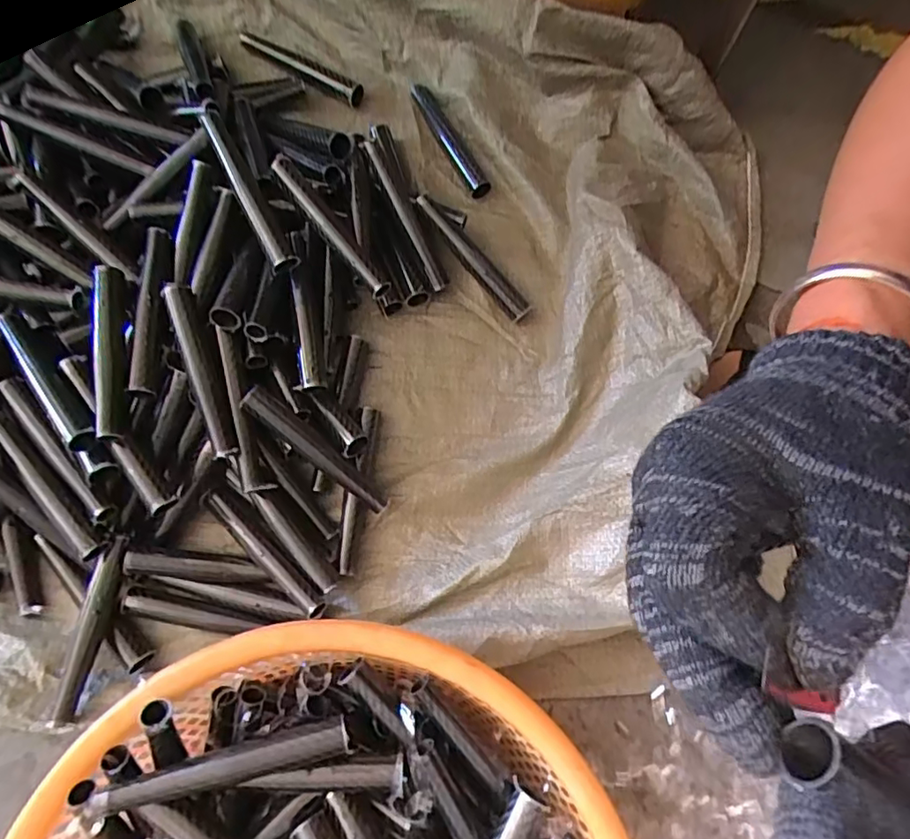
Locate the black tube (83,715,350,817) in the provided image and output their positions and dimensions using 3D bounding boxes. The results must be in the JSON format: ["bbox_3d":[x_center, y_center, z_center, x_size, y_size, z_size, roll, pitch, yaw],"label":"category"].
[{"bbox_3d":[-0.149,0.226,0.366,0.155,0.025,0.023,-12,74,-6],"label":"black tube"}]

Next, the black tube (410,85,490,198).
[{"bbox_3d":[-0.004,-0.301,0.609,0.019,0.015,0.147,-29,77,-8],"label":"black tube"}]

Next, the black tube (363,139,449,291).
[{"bbox_3d":[-0.045,-0.195,0.547,0.016,0.020,0.146,-30,102,-8],"label":"black tube"}]

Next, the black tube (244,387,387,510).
[{"bbox_3d":[-0.117,0.027,0.485,0.146,0.025,0.026,42,78,-12],"label":"black tube"}]

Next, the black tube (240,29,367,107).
[{"bbox_3d":[-0.167,-0.380,0.613,0.149,0.016,0.022,30,77,7],"label":"black tube"}]

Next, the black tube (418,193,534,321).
[{"bbox_3d":[0.017,-0.156,0.555,0.023,0.021,0.149,-45,99,-11],"label":"black tube"}]

